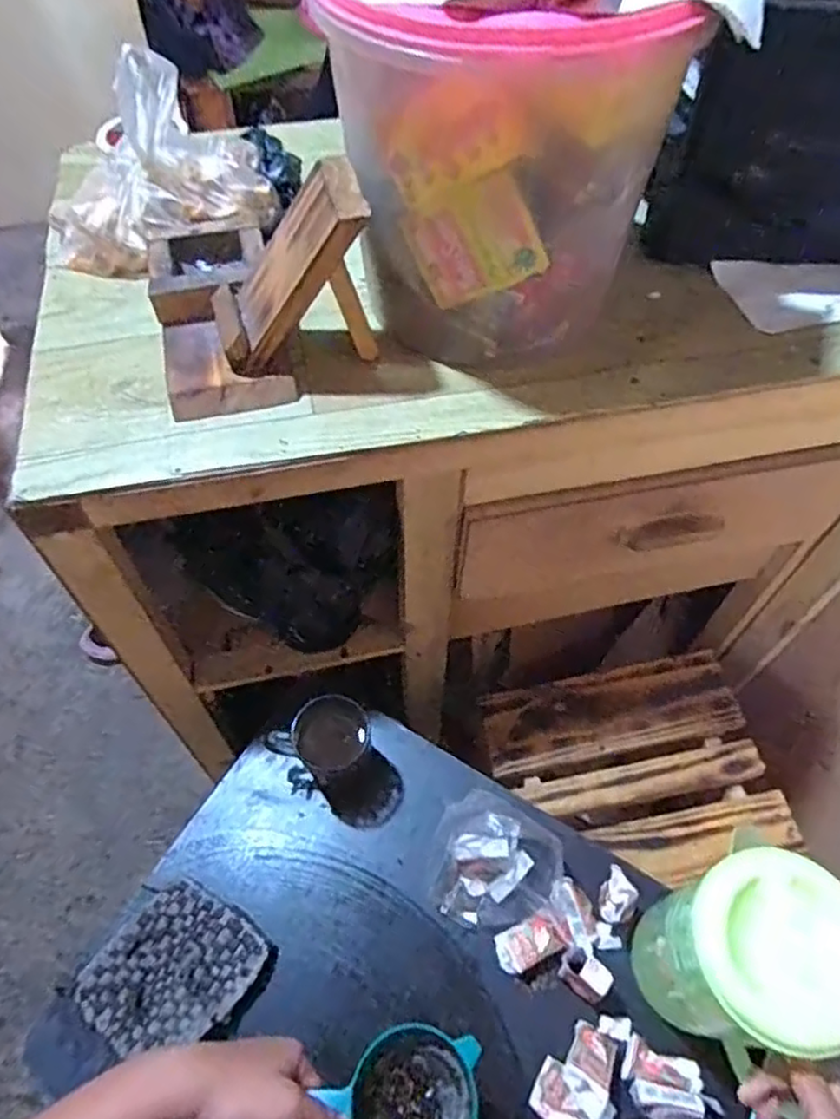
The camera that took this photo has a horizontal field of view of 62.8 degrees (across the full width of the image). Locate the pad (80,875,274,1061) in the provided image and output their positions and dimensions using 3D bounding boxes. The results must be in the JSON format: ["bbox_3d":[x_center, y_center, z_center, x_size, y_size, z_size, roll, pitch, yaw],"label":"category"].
[{"bbox_3d":[-0.208,0.349,0.580,0.112,0.013,0.127,33,63,21],"label":"pad"}]

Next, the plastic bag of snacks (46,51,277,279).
[{"bbox_3d":[-0.243,-0.348,0.614,0.205,0.142,0.144,-19,59,-11],"label":"plastic bag of snacks"}]

